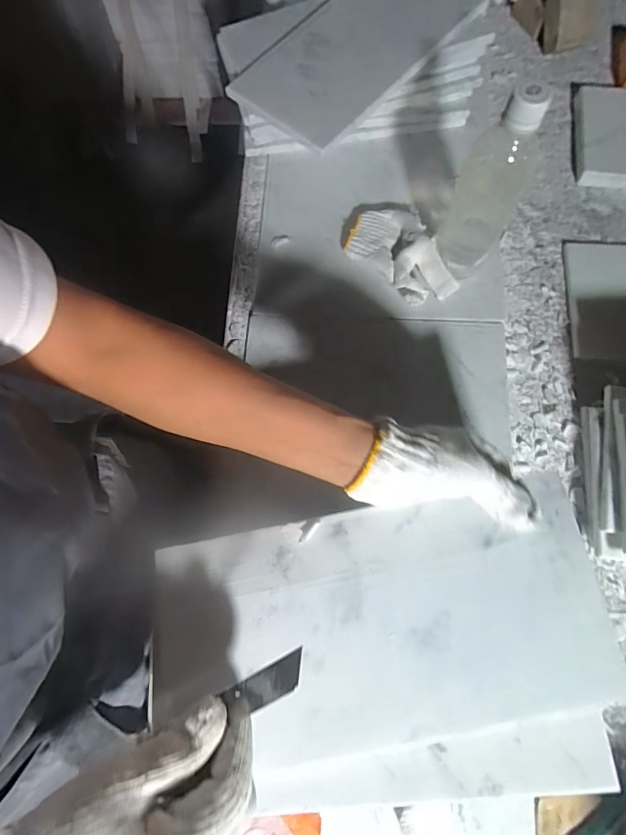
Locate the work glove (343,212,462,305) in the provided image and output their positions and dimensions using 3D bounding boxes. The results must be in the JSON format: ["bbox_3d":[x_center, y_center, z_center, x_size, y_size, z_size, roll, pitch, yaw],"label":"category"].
[{"bbox_3d":[0.101,-0.199,0.510,0.094,0.037,0.149,-27,75,-7],"label":"work glove"}]

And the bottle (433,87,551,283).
[{"bbox_3d":[0.172,-0.218,0.427,0.065,0.212,0.053,23,76,7],"label":"bottle"}]

